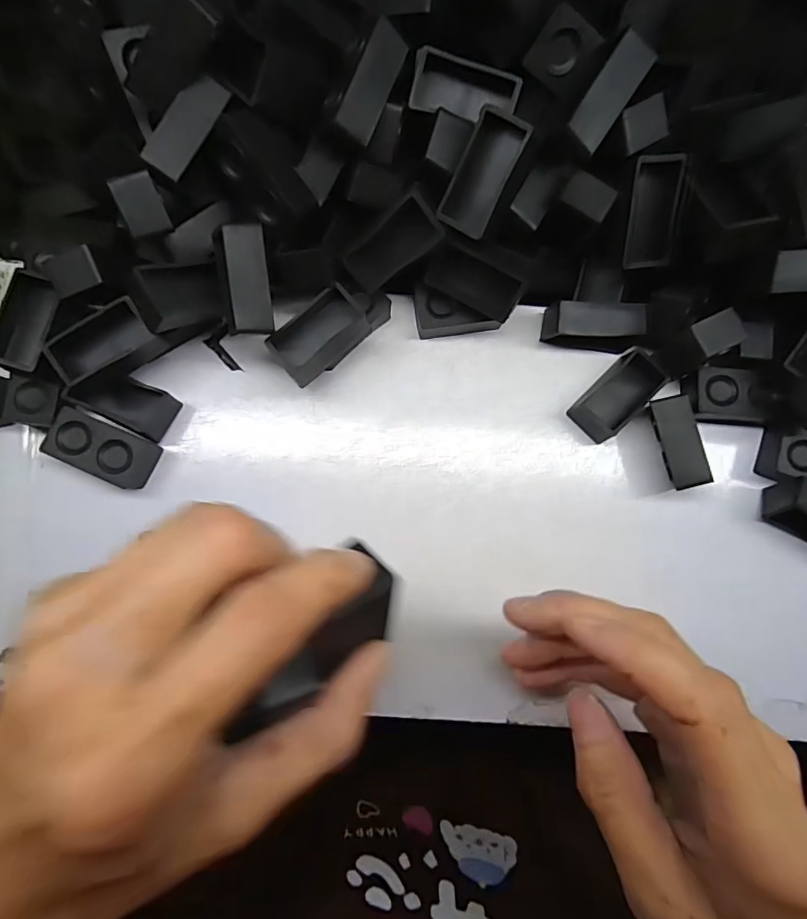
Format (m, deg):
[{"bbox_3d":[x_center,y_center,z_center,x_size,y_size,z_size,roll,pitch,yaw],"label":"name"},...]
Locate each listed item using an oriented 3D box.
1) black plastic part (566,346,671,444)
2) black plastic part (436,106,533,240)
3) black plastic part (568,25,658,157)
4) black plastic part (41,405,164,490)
[{"bbox_3d":[0.105,-0.032,0.234,0.025,0.014,0.046,44,83,2],"label":"black plastic part"},{"bbox_3d":[0.030,-0.110,0.189,0.022,0.009,0.041,40,125,20],"label":"black plastic part"},{"bbox_3d":[0.077,-0.135,0.179,0.014,0.007,0.037,34,104,3],"label":"black plastic part"},{"bbox_3d":[-0.136,-0.005,0.221,0.042,0.016,0.024,25,83,0],"label":"black plastic part"}]

